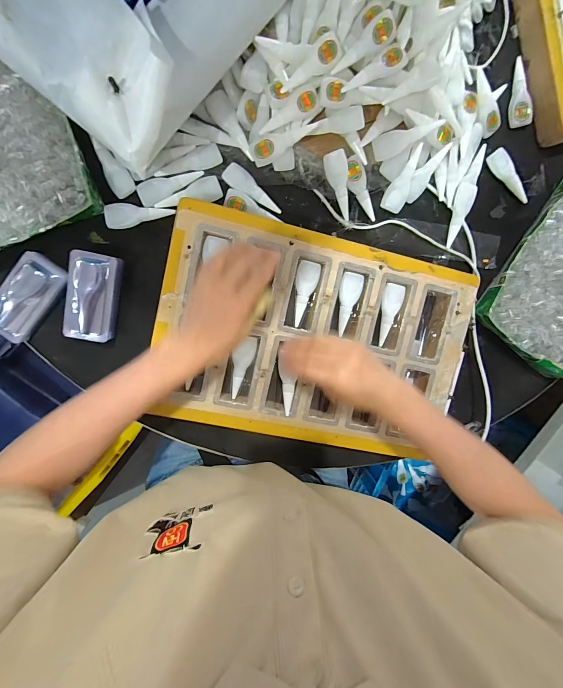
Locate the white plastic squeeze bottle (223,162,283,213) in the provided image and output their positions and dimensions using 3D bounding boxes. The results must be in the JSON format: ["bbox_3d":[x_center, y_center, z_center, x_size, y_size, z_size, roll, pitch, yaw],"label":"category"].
[{"bbox_3d":[-0.039,-0.206,0.400,0.087,0.009,0.030,39,91,-10],"label":"white plastic squeeze bottle"}]

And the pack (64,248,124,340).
[{"bbox_3d":[-0.241,-0.059,0.378,0.054,0.032,0.109,8,96,-8],"label":"pack"}]

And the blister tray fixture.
[{"bbox_3d":[0.063,-0.002,0.411,0.446,0.020,0.279,13,95,-8],"label":"blister tray fixture"}]

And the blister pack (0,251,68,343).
[{"bbox_3d":[-0.321,-0.056,0.371,0.055,0.020,0.111,38,91,-9],"label":"blister pack"}]

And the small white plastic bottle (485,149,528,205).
[{"bbox_3d":[0.336,-0.245,0.439,0.029,0.017,0.088,-37,99,-1],"label":"small white plastic bottle"}]

